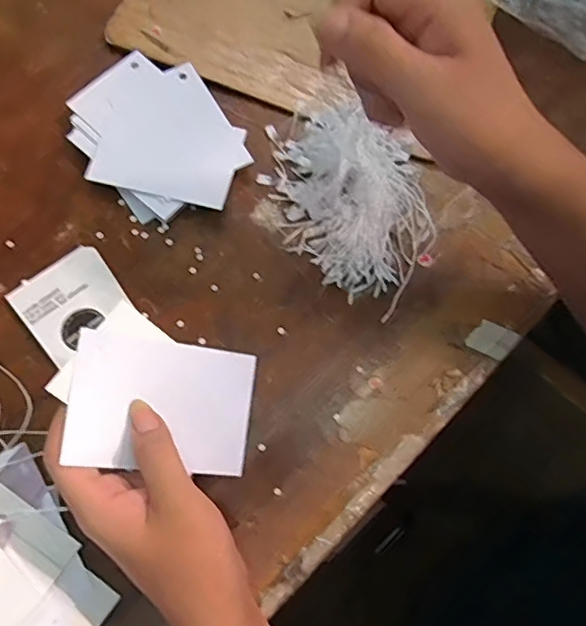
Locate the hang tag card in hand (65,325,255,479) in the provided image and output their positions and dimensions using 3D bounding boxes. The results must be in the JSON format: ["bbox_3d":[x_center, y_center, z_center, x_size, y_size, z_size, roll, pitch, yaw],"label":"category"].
[{"bbox_3d":[-0.070,0.051,0.311,0.098,0.004,0.069,12,78,-24],"label":"hang tag card in hand"}]

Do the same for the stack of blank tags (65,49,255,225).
[{"bbox_3d":[-0.099,-0.128,0.418,0.104,0.016,0.137,-35,77,-13],"label":"stack of blank tags"}]

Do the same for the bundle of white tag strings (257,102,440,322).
[{"bbox_3d":[0.040,-0.086,0.408,0.105,0.024,0.150,-43,78,-14],"label":"bundle of white tag strings"}]

